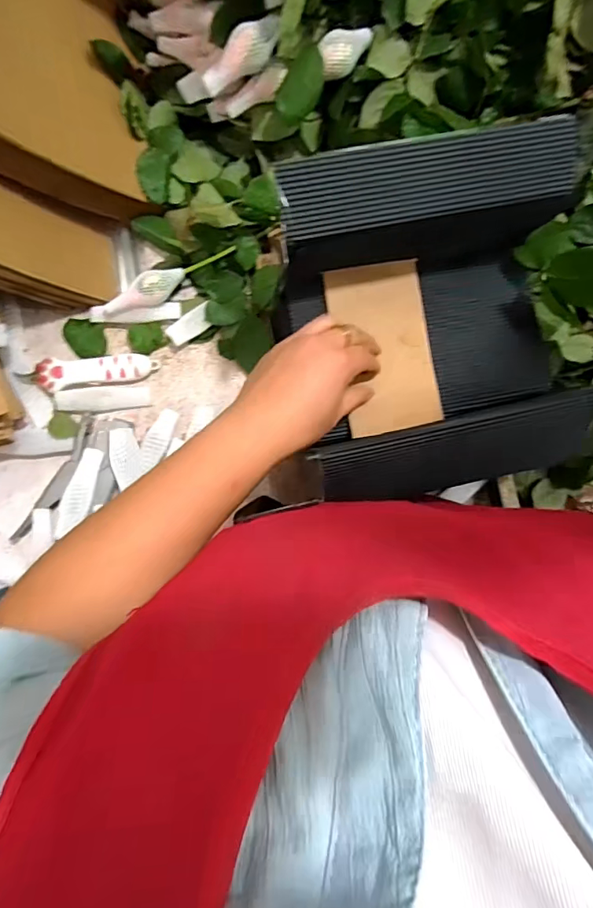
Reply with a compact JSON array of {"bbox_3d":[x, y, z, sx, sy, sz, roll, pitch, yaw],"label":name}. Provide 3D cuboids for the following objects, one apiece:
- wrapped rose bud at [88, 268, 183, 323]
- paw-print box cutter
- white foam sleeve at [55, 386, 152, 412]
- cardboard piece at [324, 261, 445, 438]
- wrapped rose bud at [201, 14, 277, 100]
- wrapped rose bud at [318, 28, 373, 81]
[{"bbox_3d":[-0.160,-0.161,0.477,0.099,0.030,0.032,-16,91,-8],"label":"wrapped rose bud"},{"bbox_3d":[-0.210,-0.083,0.488,0.131,0.009,0.032,-4,89,-8],"label":"paw-print box cutter"},{"bbox_3d":[-0.195,-0.055,0.477,0.091,0.013,0.023,-7,90,-8],"label":"white foam sleeve"},{"bbox_3d":[0.073,-0.088,0.396,0.079,0.006,0.136,-11,90,-7],"label":"cardboard piece"},{"bbox_3d":[-0.048,-0.356,0.431,0.078,0.029,0.026,-31,93,17],"label":"wrapped rose bud"},{"bbox_3d":[0.043,-0.367,0.439,0.049,0.028,0.032,-17,107,-1],"label":"wrapped rose bud"}]

